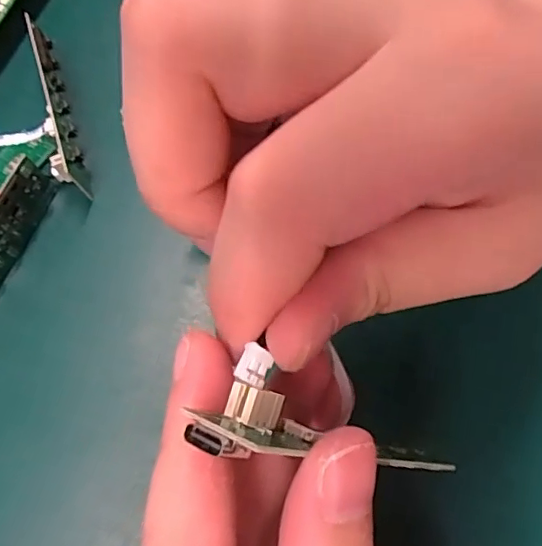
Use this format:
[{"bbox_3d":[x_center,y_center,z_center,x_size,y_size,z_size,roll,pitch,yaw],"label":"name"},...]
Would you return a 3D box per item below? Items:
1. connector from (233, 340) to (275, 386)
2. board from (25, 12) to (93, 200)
[{"bbox_3d":[-0.003,0.016,0.099,0.006,0.004,0.007,23,69,7],"label":"connector"},{"bbox_3d":[-0.087,-0.068,0.229,0.010,0.021,0.082,-17,67,-6],"label":"board"}]

